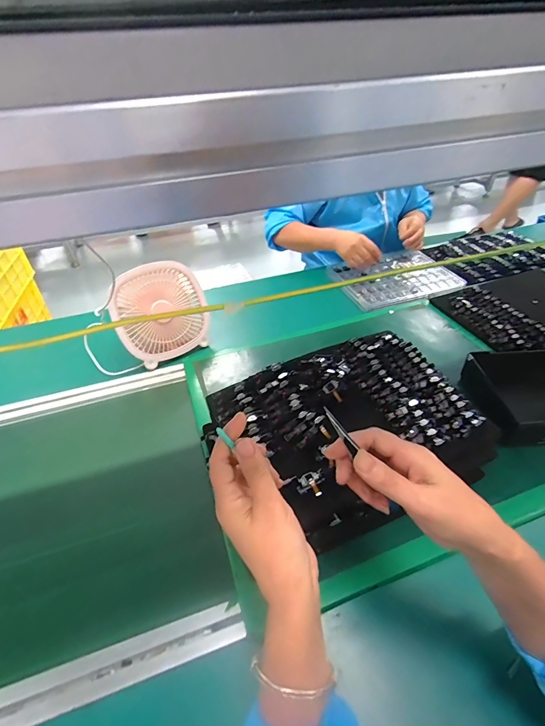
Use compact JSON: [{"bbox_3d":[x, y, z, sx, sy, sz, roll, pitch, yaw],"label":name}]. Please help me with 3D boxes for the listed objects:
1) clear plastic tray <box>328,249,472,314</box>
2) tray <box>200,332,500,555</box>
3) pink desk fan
[{"bbox_3d":[0.323,-0.233,0.957,0.294,0.031,0.262,-11,42,-9],"label":"clear plastic tray"},{"bbox_3d":[0.099,0.090,0.507,0.348,0.080,0.267,-20,44,-18],"label":"tray"},{"bbox_3d":[-0.237,-0.106,0.753,0.184,0.188,0.069,-26,18,-23],"label":"pink desk fan"}]

